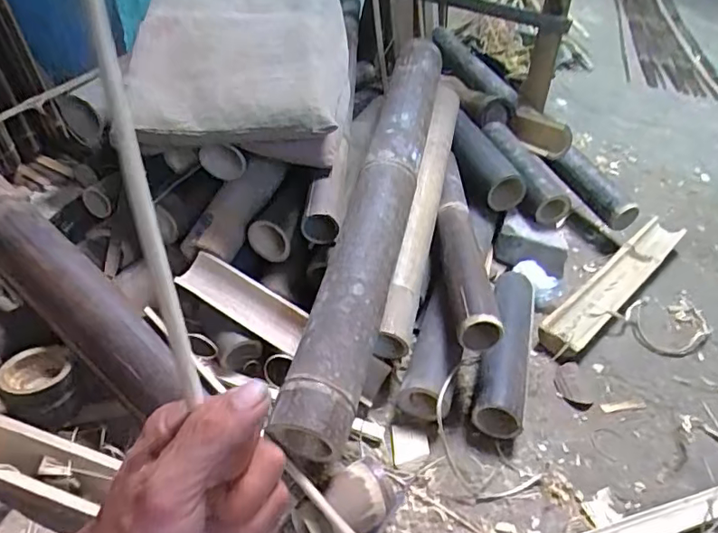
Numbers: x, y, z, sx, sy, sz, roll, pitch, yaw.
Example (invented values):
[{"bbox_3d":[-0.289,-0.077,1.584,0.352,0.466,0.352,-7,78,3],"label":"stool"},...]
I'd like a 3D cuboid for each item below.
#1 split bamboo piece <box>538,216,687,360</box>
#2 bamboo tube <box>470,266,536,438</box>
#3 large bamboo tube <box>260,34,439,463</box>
[{"bbox_3d":[0.433,0.027,0.922,0.451,0.032,0.070,-31,53,-34],"label":"split bamboo piece"},{"bbox_3d":[0.211,0.110,0.774,0.069,0.055,0.285,16,42,11],"label":"bamboo tube"},{"bbox_3d":[0.033,-0.107,0.755,0.089,0.080,0.747,12,56,7],"label":"large bamboo tube"}]

